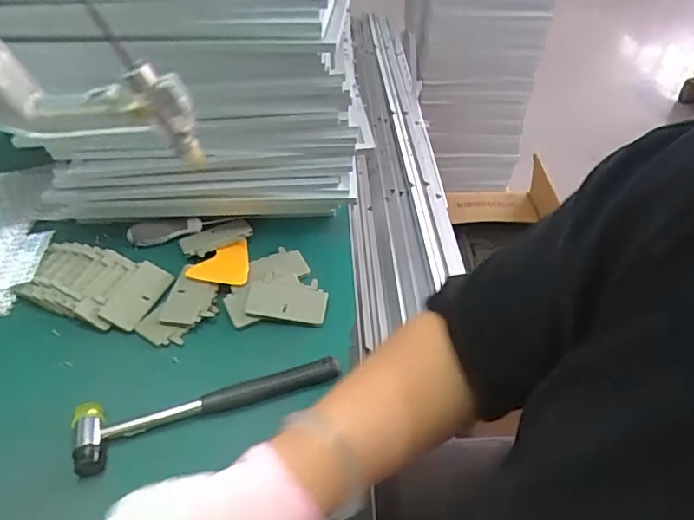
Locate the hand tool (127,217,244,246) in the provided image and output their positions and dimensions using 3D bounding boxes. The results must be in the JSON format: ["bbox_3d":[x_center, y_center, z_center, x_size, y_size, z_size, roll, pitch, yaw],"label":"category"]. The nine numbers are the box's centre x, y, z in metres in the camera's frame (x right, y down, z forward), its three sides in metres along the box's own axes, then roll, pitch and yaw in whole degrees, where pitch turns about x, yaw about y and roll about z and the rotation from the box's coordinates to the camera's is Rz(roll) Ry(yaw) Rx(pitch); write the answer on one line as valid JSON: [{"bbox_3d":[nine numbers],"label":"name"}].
[{"bbox_3d":[-0.203,-0.041,0.653,0.135,0.018,0.025,-6,44,-5],"label":"hand tool"}]

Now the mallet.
[{"bbox_3d":[-0.124,0.131,0.490,0.237,0.032,0.056,-15,46,-13],"label":"mallet"}]

